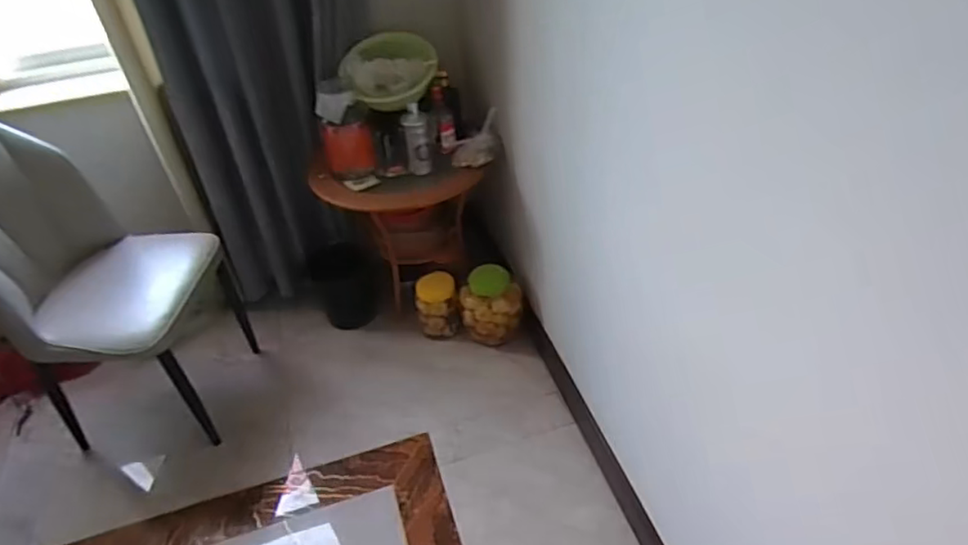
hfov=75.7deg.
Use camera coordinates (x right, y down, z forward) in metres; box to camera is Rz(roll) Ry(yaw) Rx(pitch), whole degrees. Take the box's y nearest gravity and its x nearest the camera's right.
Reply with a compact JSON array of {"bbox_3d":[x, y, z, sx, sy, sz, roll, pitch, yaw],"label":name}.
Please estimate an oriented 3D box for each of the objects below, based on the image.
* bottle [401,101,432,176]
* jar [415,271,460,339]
[{"bbox_3d":[-0.188,-0.370,1.751,0.076,0.198,0.070,-5,41,-1],"label":"bottle"},{"bbox_3d":[-0.144,0.109,1.984,0.127,0.211,0.113,-7,41,-3],"label":"jar"}]

